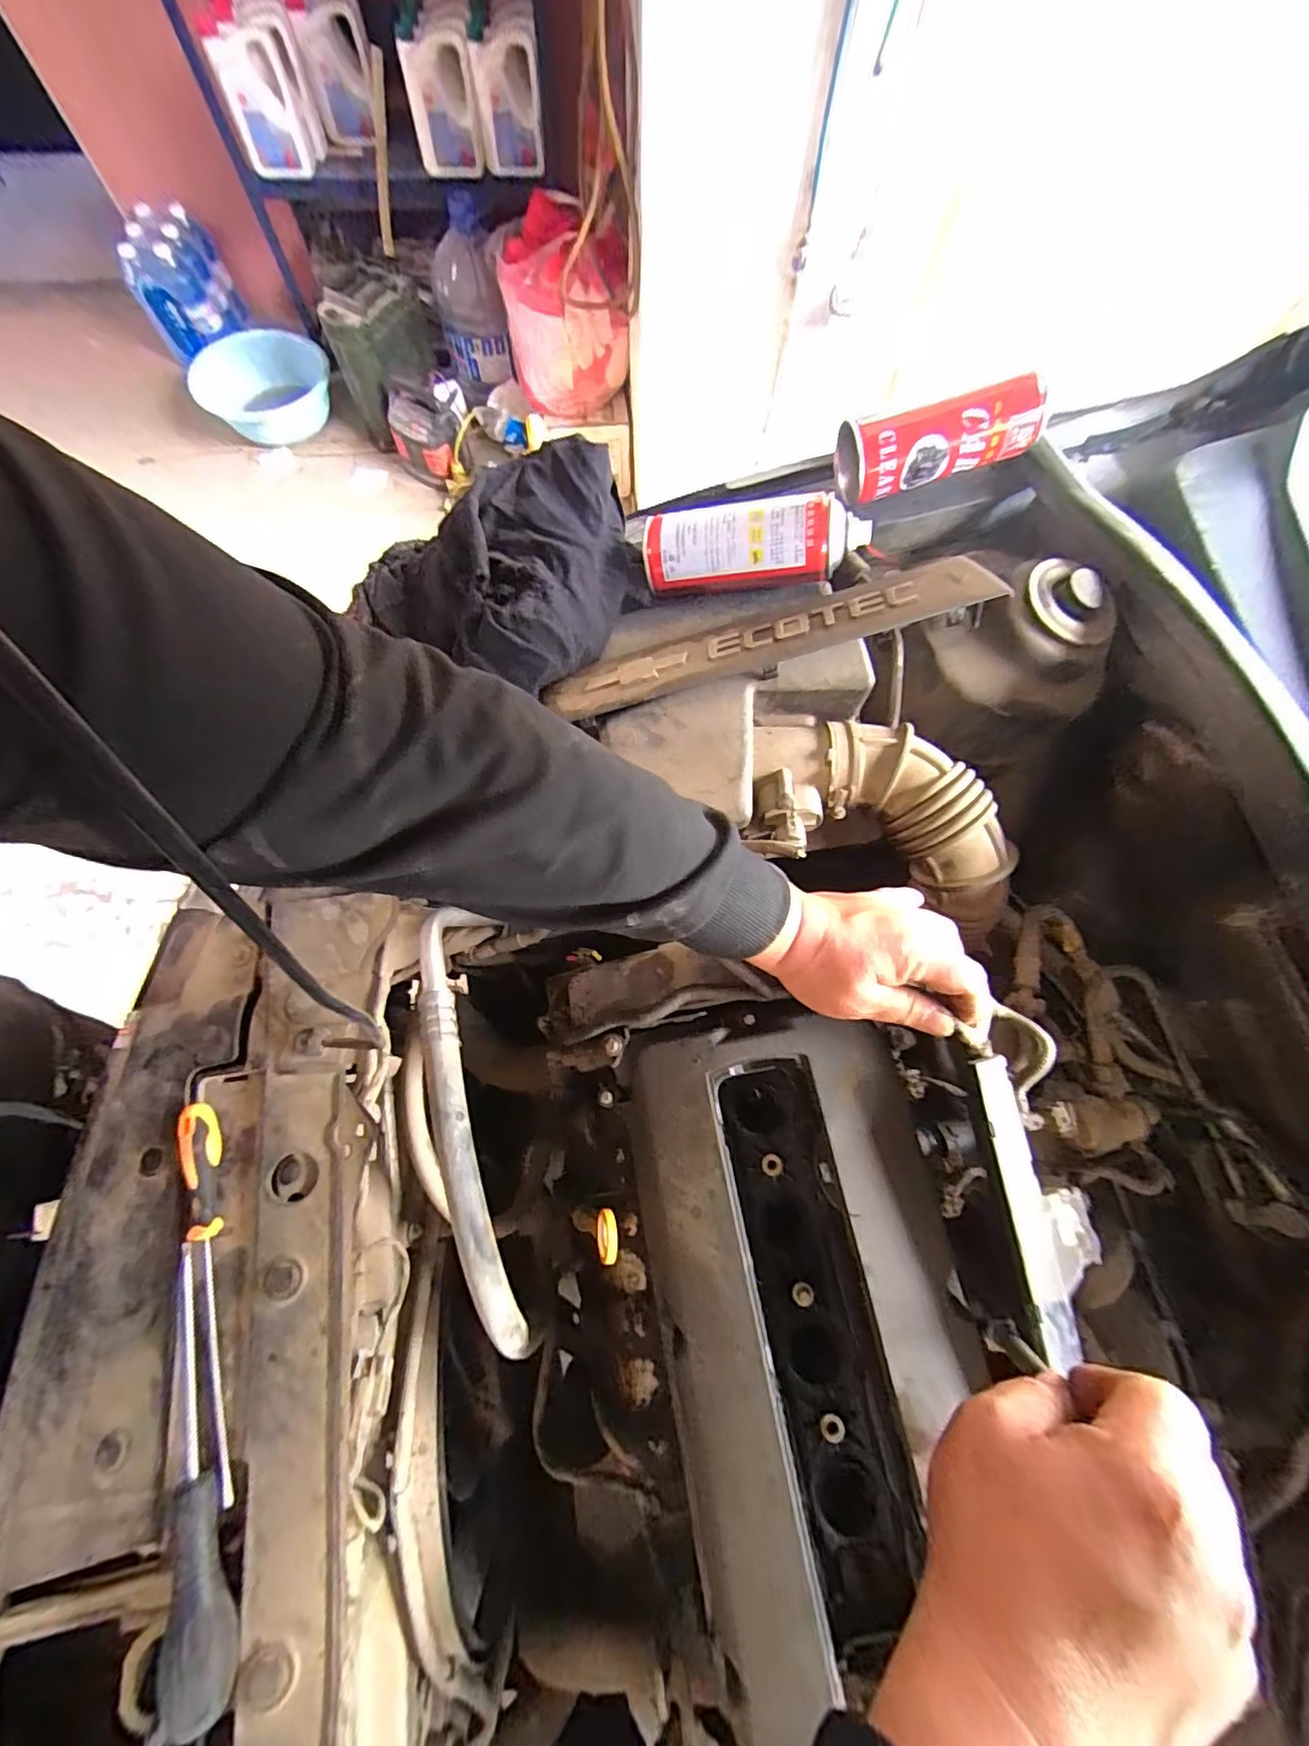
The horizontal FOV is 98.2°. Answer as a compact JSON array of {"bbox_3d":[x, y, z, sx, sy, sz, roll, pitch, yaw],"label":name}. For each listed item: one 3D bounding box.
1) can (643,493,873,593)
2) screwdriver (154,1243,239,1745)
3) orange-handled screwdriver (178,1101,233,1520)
[{"bbox_3d":[0.082,-0.280,0.484,0.184,0.053,0.051,2,70,13],"label":"can"},{"bbox_3d":[-0.269,0.348,0.337,0.029,0.028,0.222,-13,72,-6],"label":"screwdriver"},{"bbox_3d":[-0.290,0.268,0.364,0.019,0.023,0.225,-12,71,-6],"label":"orange-handled screwdriver"}]

